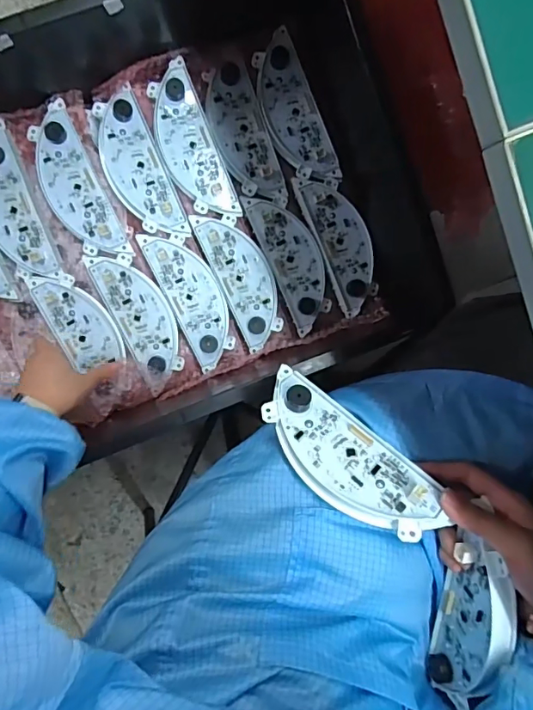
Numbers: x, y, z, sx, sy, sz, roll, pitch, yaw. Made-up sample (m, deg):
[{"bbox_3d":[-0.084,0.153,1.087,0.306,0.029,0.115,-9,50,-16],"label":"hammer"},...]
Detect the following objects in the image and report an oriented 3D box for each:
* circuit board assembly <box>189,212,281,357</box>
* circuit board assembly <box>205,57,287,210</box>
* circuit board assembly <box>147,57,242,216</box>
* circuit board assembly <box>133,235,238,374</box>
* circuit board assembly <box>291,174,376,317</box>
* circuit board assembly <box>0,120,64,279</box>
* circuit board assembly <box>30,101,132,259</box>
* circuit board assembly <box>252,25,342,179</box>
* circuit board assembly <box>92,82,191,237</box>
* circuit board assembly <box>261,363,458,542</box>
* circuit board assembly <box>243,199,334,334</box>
[{"bbox_3d":[-0.026,-0.094,0.580,0.062,0.009,0.167,-25,99,-3],"label":"circuit board assembly"},{"bbox_3d":[-0.029,-0.257,0.568,0.063,0.010,0.168,-20,99,-4],"label":"circuit board assembly"},{"bbox_3d":[-0.090,-0.242,0.558,0.061,0.008,0.172,-23,99,-4],"label":"circuit board assembly"},{"bbox_3d":[-0.086,-0.071,0.575,0.061,0.015,0.169,-26,99,-3],"label":"circuit board assembly"},{"bbox_3d":[0.095,-0.139,0.588,0.062,0.012,0.171,-23,99,-4],"label":"circuit board assembly"},{"bbox_3d":[-0.294,-0.167,0.543,0.061,0.014,0.168,-20,99,-4],"label":"circuit board assembly"},{"bbox_3d":[-0.222,-0.193,0.553,0.065,0.016,0.174,-26,99,-8],"label":"circuit board assembly"},{"bbox_3d":[0.029,-0.288,0.570,0.063,0.011,0.170,-24,99,-3],"label":"circuit board assembly"},{"bbox_3d":[-0.150,-0.216,0.556,0.065,0.007,0.170,-24,99,-3],"label":"circuit board assembly"},{"bbox_3d":[0.061,0.078,0.382,0.163,0.016,0.069,36,62,21],"label":"circuit board assembly"},{"bbox_3d":[0.035,-0.116,0.586,0.063,0.005,0.171,-23,99,-3],"label":"circuit board assembly"}]

